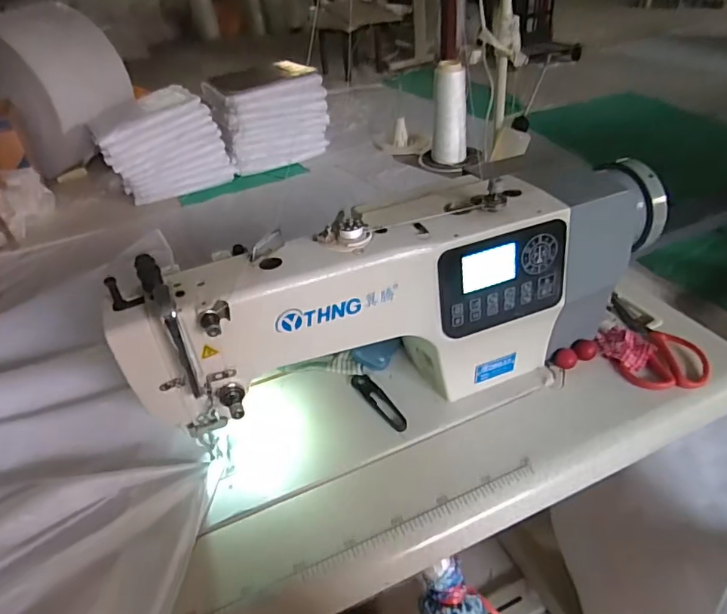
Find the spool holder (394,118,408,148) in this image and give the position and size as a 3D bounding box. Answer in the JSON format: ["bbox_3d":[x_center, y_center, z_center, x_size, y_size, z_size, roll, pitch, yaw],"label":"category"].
[{"bbox_3d":[0.075,-0.349,1.035,0.028,0.055,0.020,0,38,7],"label":"spool holder"}]

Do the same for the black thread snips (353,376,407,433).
[{"bbox_3d":[0.020,0.114,0.634,0.024,0.004,0.106,-25,42,-23],"label":"black thread snips"}]

